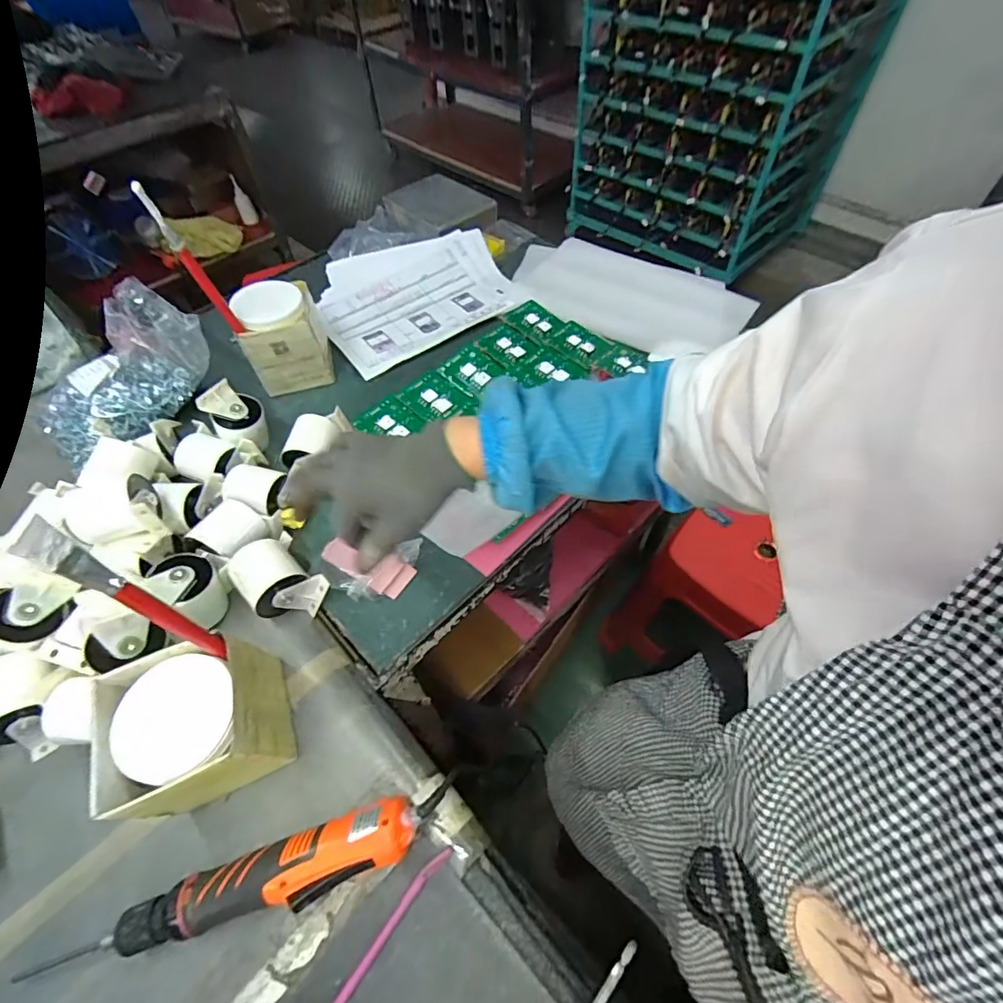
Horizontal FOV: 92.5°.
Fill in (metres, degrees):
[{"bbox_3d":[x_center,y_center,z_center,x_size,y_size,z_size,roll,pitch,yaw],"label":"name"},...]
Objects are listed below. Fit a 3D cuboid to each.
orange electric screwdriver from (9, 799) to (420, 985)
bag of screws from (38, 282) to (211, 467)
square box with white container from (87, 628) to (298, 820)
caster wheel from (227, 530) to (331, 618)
[{"bbox_3d":[-0.210,0.301,0.373,0.290,0.039,0.048,-16,57,-8],"label":"orange electric screwdriver"},{"bbox_3d":[-0.532,-0.178,0.667,0.159,0.096,0.257,21,59,16],"label":"bag of screws"},{"bbox_3d":[-0.258,0.192,0.417,0.123,0.098,0.122,-22,58,-12],"label":"square box with white container"},{"bbox_3d":[-0.245,0.081,0.524,0.091,0.056,0.073,37,64,23],"label":"caster wheel"}]

